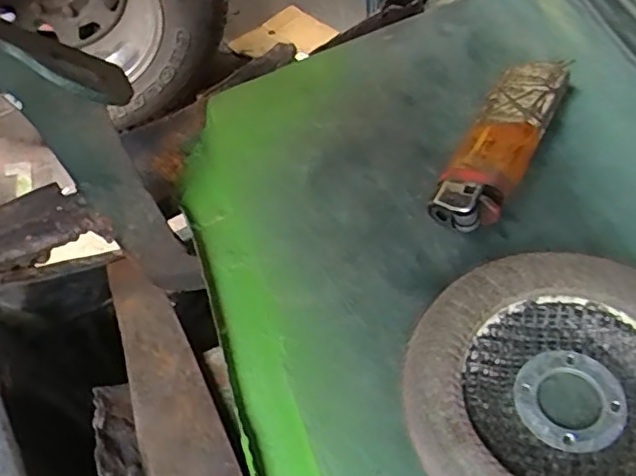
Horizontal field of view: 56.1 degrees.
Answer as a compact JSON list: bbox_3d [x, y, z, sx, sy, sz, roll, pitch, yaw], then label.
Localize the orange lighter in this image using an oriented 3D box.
[{"bbox_3d":[0.064,-0.034,0.209,0.023,0.015,0.078,26,58,15],"label":"orange lighter"}]

